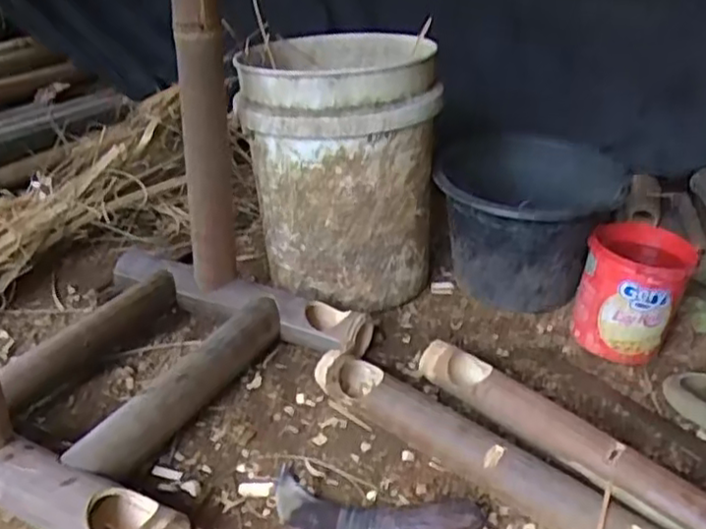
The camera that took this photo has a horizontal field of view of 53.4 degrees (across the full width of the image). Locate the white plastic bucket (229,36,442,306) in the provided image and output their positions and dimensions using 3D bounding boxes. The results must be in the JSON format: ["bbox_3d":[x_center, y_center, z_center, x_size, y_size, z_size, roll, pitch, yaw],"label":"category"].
[{"bbox_3d":[-0.018,-0.139,1.086,0.280,0.376,0.280,3,29,2],"label":"white plastic bucket"}]

